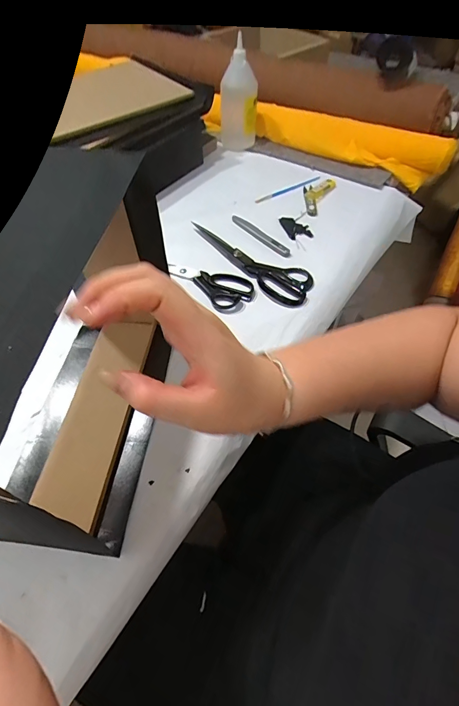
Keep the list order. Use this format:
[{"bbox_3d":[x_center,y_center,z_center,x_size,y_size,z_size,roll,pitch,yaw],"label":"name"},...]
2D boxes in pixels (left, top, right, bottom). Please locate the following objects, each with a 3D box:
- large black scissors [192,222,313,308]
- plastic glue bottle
[{"bbox_3d":[0.040,-0.161,0.620,0.080,0.020,0.241,-33,60,-20],"label":"large black scissors"},{"bbox_3d":[0.018,-0.543,0.800,0.064,0.190,0.070,-16,55,-9],"label":"plastic glue bottle"}]

